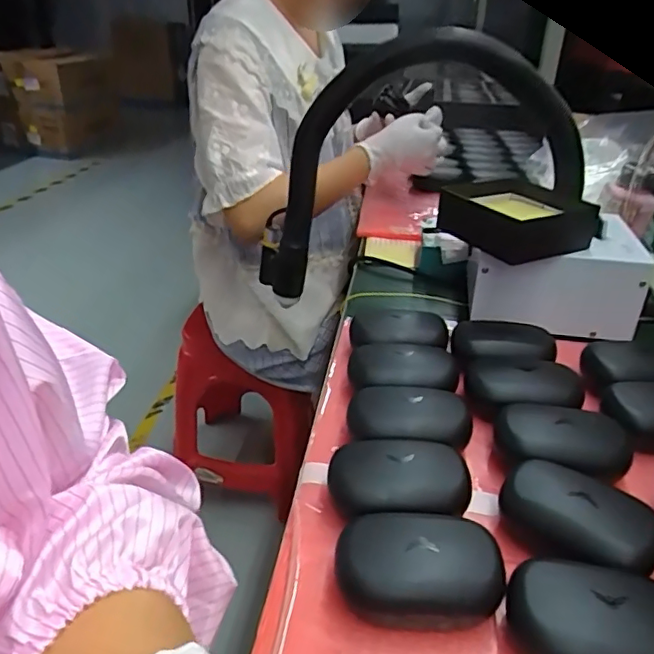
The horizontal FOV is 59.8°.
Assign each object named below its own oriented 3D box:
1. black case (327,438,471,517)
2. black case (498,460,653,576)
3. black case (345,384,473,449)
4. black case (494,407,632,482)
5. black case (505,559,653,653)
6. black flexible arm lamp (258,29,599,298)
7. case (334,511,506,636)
[{"bbox_3d":[0.044,0.100,0.354,0.083,0.037,0.055,1,31,-2],"label":"black case"},{"bbox_3d":[0.146,0.111,0.330,0.084,0.036,0.052,19,35,28],"label":"black case"},{"bbox_3d":[0.059,0.069,0.402,0.086,0.030,0.053,6,31,7],"label":"black case"},{"bbox_3d":[0.159,0.082,0.383,0.084,0.035,0.044,7,31,9],"label":"black case"},{"bbox_3d":[0.131,0.145,0.273,0.083,0.034,0.059,7,31,9],"label":"black case"},{"bbox_3d":[0.110,-0.160,0.592,0.324,0.252,0.199,14,33,21],"label":"black flexible arm lamp"},{"bbox_3d":[0.049,0.128,0.302,0.085,0.038,0.056,7,31,9],"label":"case"}]

